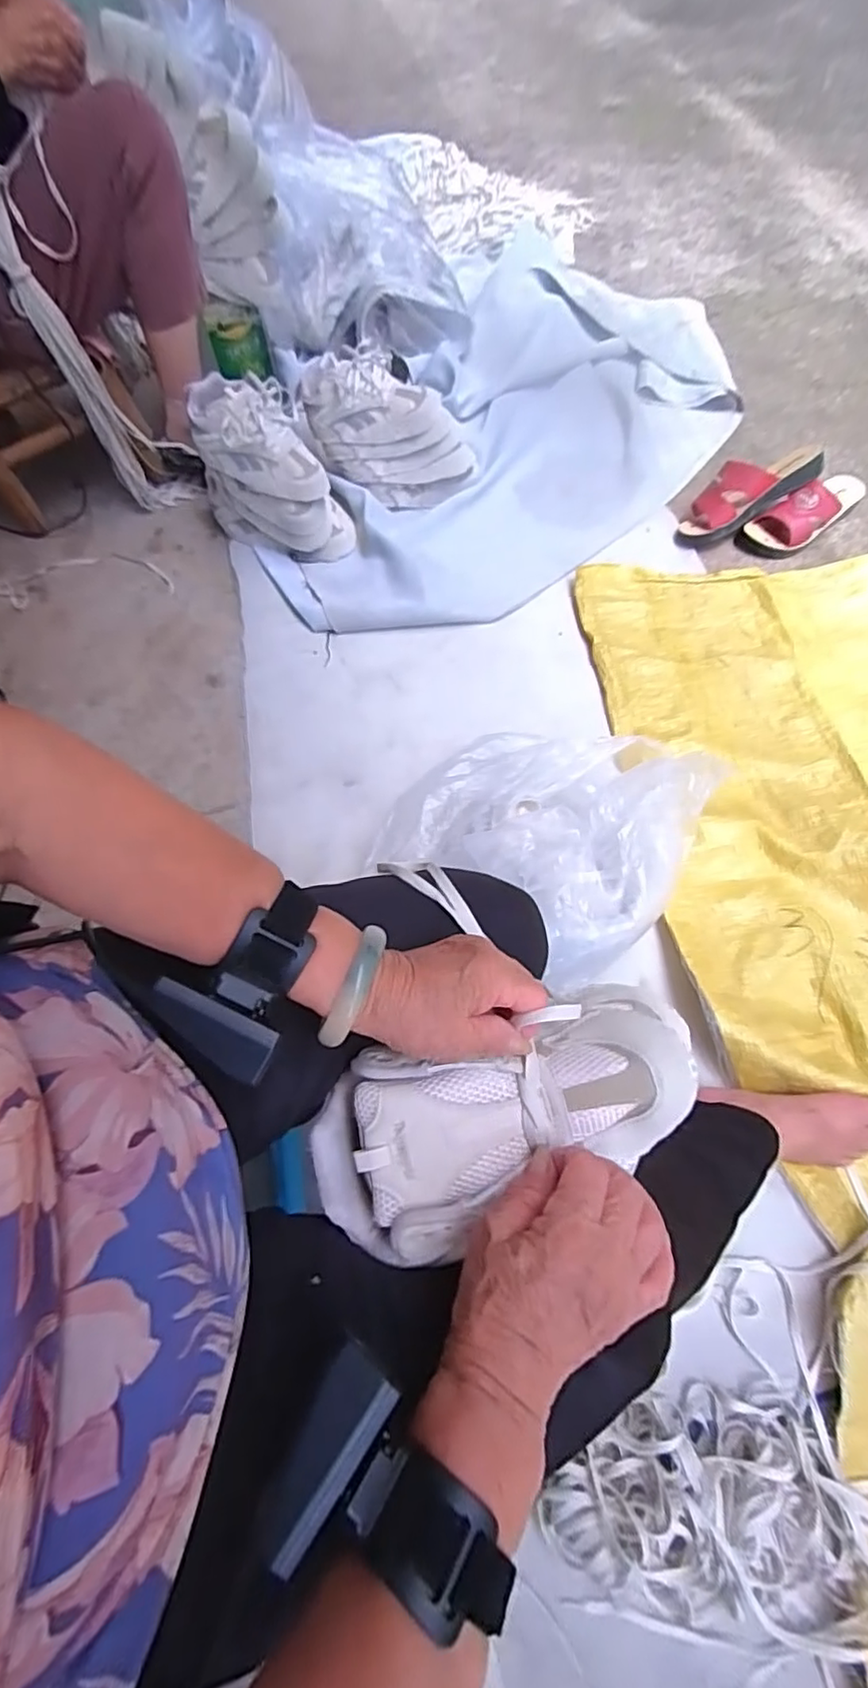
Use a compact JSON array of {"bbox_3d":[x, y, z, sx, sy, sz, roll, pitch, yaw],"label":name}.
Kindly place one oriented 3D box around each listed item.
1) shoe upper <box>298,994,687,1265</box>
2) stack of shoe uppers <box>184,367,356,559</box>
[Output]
[{"bbox_3d":[0.039,0.157,0.358,0.229,0.064,0.107,-21,68,-2],"label":"shoe upper"},{"bbox_3d":[-0.258,-0.607,1.011,0.250,0.225,0.134,21,69,12],"label":"stack of shoe uppers"}]

